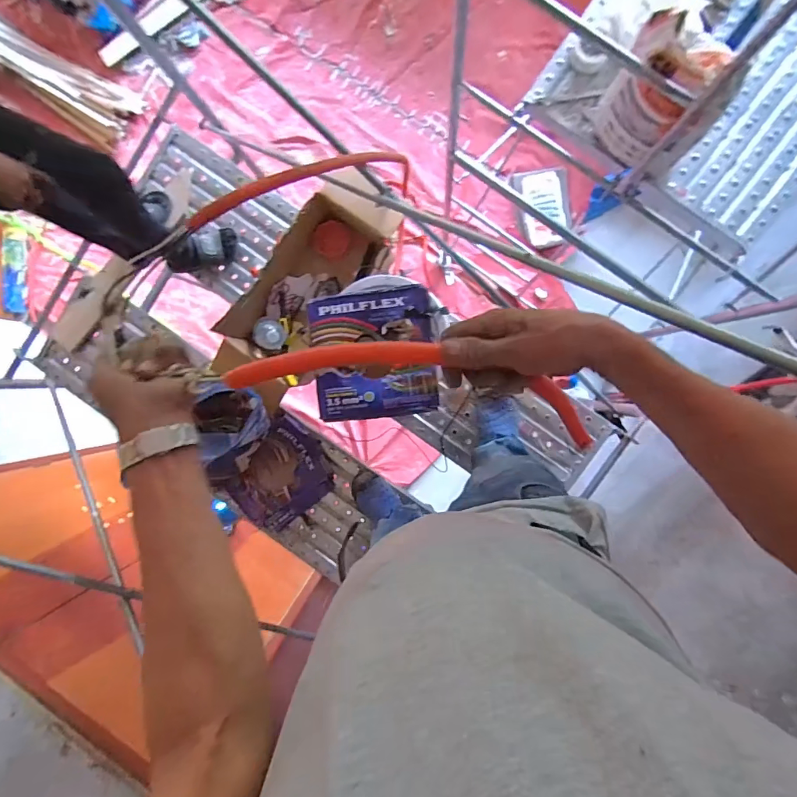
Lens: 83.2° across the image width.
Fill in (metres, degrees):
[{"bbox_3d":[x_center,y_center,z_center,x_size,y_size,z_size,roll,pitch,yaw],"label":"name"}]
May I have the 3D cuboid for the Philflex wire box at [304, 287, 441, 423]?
[{"bbox_3d":[-0.045,-0.097,1.052,0.282,0.136,0.270,-7,91,5],"label":"Philflex wire box"}]

